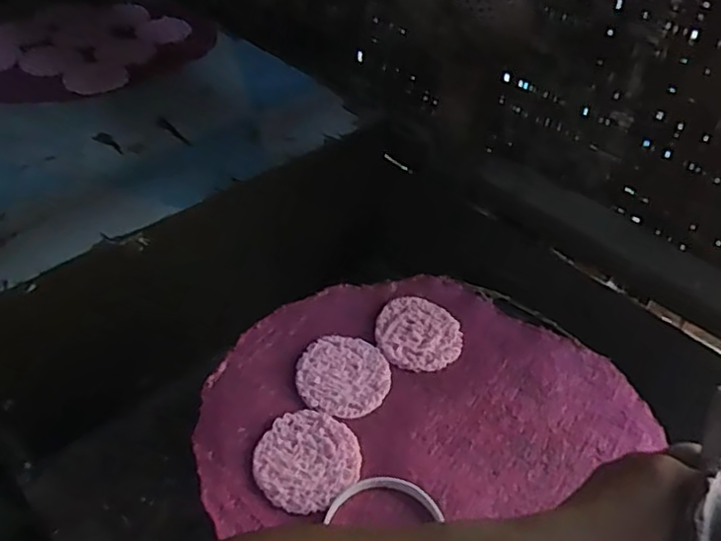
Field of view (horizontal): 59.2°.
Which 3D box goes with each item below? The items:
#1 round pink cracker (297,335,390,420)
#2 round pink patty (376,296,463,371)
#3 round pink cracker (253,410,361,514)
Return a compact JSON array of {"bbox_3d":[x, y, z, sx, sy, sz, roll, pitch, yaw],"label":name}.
[{"bbox_3d":[-0.014,0.089,0.544,0.077,0.011,0.079,3,43,-3],"label":"round pink cracker"},{"bbox_3d":[0.054,0.056,0.581,0.075,0.009,0.076,6,43,0],"label":"round pink patty"},{"bbox_3d":[-0.041,0.143,0.484,0.076,0.005,0.079,3,43,-3],"label":"round pink cracker"}]

